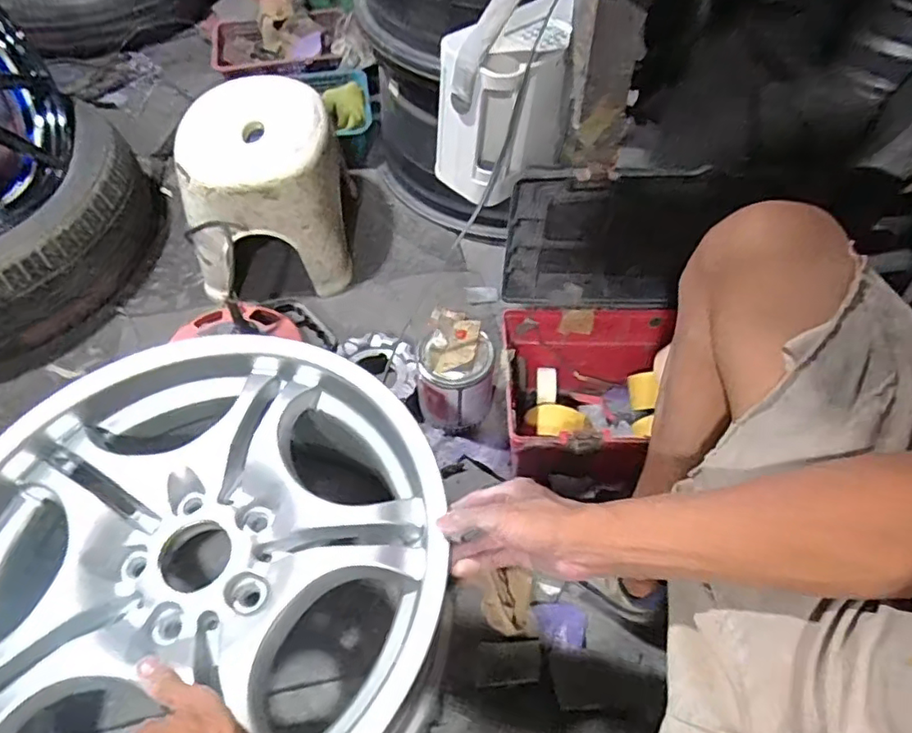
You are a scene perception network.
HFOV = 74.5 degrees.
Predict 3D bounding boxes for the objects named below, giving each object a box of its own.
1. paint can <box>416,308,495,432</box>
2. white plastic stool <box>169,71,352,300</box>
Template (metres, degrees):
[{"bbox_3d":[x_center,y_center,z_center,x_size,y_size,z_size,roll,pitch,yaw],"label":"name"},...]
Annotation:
[{"bbox_3d":[0.001,0.012,0.825,0.099,0.134,0.106,2,55,2],"label":"paint can"},{"bbox_3d":[-0.312,-0.288,0.987,0.239,0.232,0.242,-7,56,-4],"label":"white plastic stool"}]

